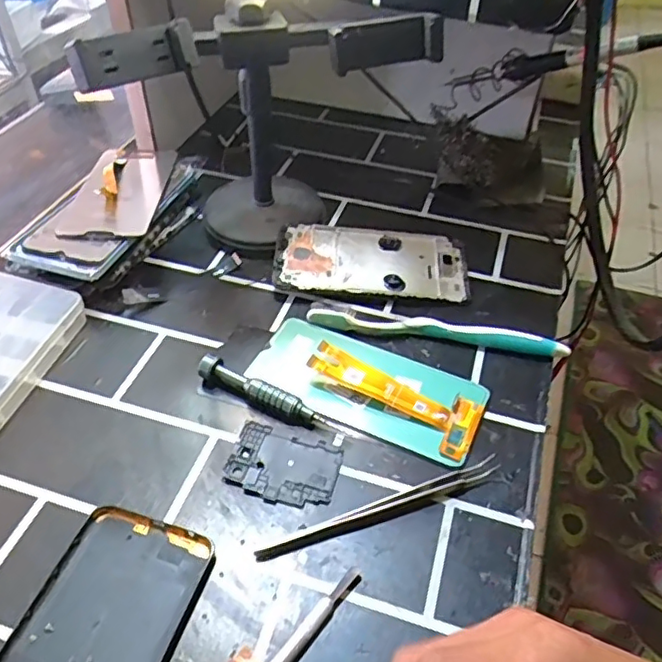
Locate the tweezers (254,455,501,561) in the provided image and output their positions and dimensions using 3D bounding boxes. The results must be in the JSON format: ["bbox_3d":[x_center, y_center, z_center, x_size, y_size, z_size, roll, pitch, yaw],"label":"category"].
[{"bbox_3d":[0.031,0.101,0.344,0.151,0.007,0.012,-16,48,-16],"label":"tweezers"}]

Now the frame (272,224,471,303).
[{"bbox_3d":[0.033,-0.056,0.488,0.154,0.006,0.072,4,56,-2],"label":"frame"}]

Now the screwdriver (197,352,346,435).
[{"bbox_3d":[-0.041,0.043,0.392,0.105,0.017,0.014,21,49,19],"label":"screwdriver"}]

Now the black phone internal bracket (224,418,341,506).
[{"bbox_3d":[-0.029,0.081,0.363,0.065,0.004,0.046,14,47,12],"label":"black phone internal bracket"}]

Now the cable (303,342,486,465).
[{"bbox_3d":[0.040,0.042,0.398,0.115,0.009,0.047,25,49,13],"label":"cable"}]

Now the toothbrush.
[{"bbox_3d":[0.076,-0.001,0.438,0.184,0.011,0.025,11,46,9],"label":"toothbrush"}]

